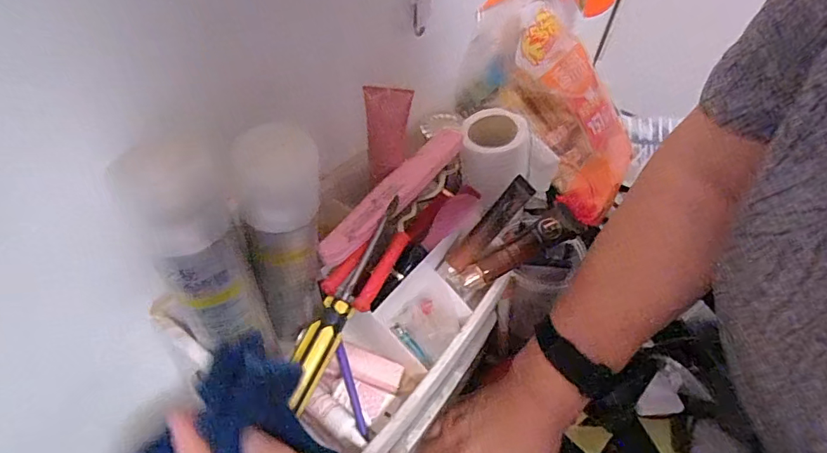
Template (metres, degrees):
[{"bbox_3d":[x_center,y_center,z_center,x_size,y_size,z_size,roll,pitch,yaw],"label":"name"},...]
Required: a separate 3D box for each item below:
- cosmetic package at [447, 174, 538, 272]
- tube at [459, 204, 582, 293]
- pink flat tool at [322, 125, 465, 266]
[{"bbox_3d":[0.061,-0.001,0.386,0.091,0.015,0.019,-48,61,6],"label":"cosmetic package"},{"bbox_3d":[0.085,0.018,0.386,0.110,0.016,0.022,-29,56,-11],"label":"tube"},{"bbox_3d":[-0.010,-0.034,0.385,0.031,0.009,0.188,29,50,20],"label":"pink flat tool"}]

